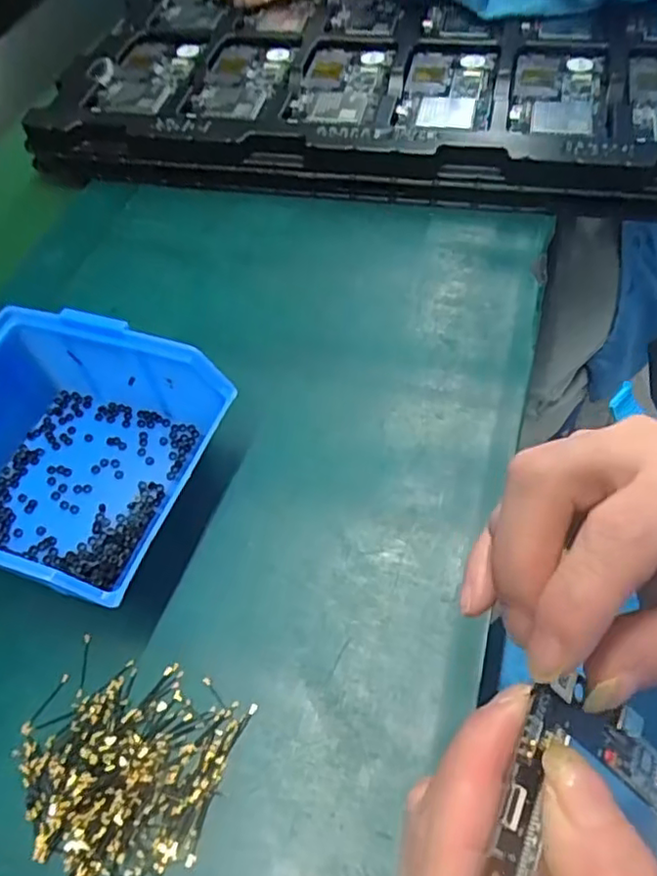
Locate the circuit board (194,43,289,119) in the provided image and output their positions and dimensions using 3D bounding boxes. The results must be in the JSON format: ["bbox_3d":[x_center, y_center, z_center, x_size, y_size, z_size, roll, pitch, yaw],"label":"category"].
[{"bbox_3d":[-0.074,-0.296,0.501,0.062,0.006,0.114,10,59,11],"label":"circuit board"}]

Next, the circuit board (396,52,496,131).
[{"bbox_3d":[0.092,-0.271,0.473,0.067,0.004,0.115,8,59,10],"label":"circuit board"}]

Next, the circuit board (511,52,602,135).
[{"bbox_3d":[0.172,-0.261,0.460,0.063,0.012,0.123,12,60,12],"label":"circuit board"}]

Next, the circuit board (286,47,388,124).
[{"bbox_3d":[0.009,-0.285,0.489,0.065,0.005,0.117,10,59,11],"label":"circuit board"}]

